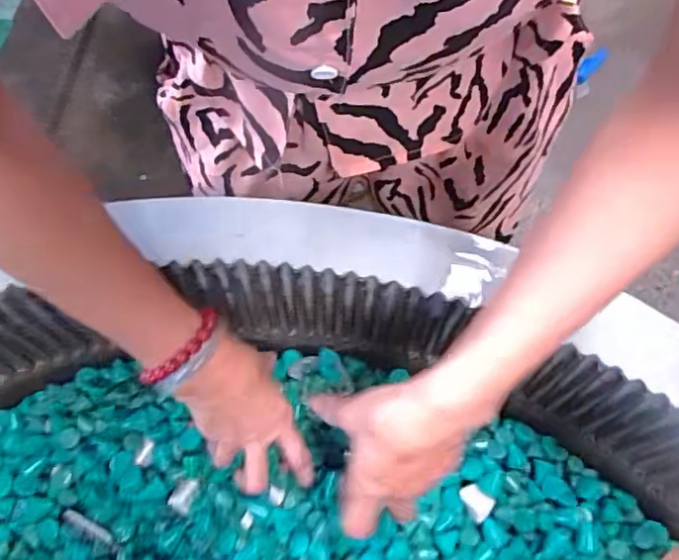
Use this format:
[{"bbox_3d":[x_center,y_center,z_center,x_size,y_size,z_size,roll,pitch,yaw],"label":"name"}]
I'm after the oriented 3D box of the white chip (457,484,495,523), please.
[{"bbox_3d":[0.111,0.180,0.477,0.019,0.009,0.028,-34,67,-17],"label":"white chip"}]

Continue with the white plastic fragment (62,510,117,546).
[{"bbox_3d":[-0.201,0.199,0.473,0.048,0.006,0.010,32,65,-3],"label":"white plastic fragment"}]

